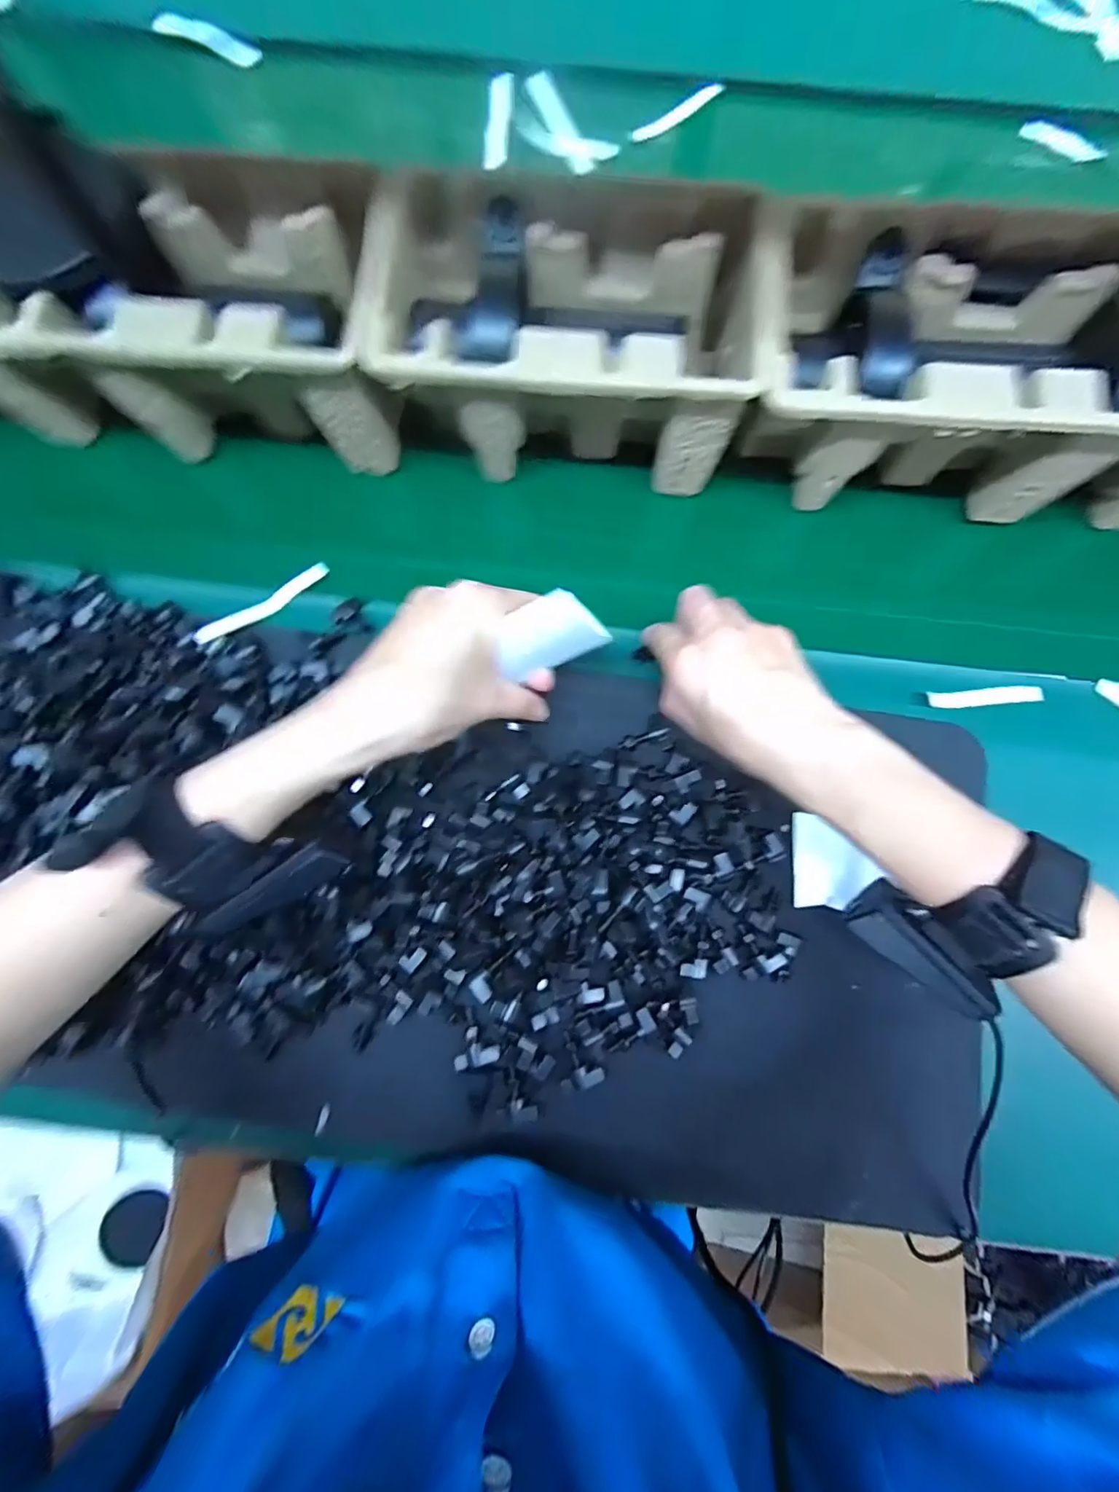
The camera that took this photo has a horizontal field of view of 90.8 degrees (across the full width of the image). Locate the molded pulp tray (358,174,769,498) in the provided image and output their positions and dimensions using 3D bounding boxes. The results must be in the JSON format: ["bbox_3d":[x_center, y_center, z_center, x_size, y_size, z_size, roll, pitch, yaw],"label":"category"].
[{"bbox_3d":[0.004,-0.260,0.363,0.230,0.100,0.140,1,81,1],"label":"molded pulp tray"}]

